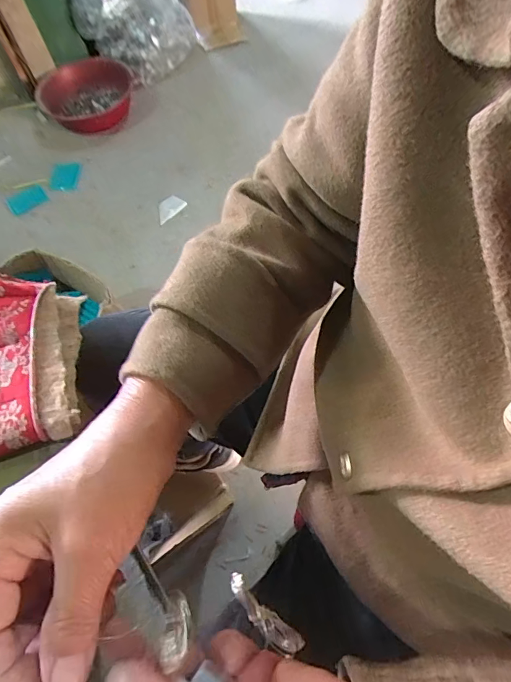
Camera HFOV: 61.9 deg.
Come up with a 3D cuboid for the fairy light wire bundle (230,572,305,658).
[{"bbox_3d":[0.004,0.168,0.261,0.056,0.008,0.016,44,71,10],"label":"fairy light wire bundle"}]

